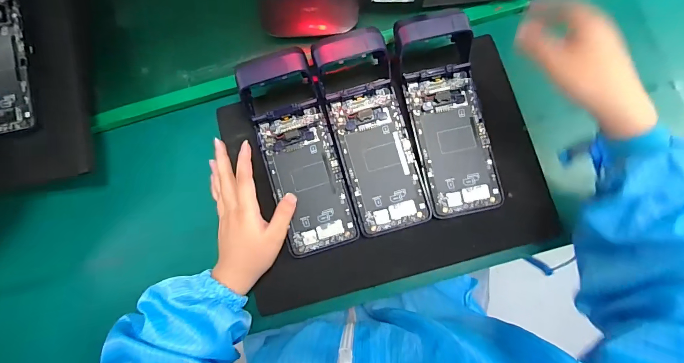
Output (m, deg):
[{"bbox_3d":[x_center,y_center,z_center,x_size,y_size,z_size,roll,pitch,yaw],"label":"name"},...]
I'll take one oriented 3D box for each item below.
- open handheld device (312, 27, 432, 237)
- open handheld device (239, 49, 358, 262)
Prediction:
[{"bbox_3d":[0.033,-0.055,0.377,0.083,0.026,0.217,-14,84,0],"label":"open handheld device"},{"bbox_3d":[-0.048,-0.033,0.383,0.079,0.027,0.220,-18,89,0],"label":"open handheld device"}]

